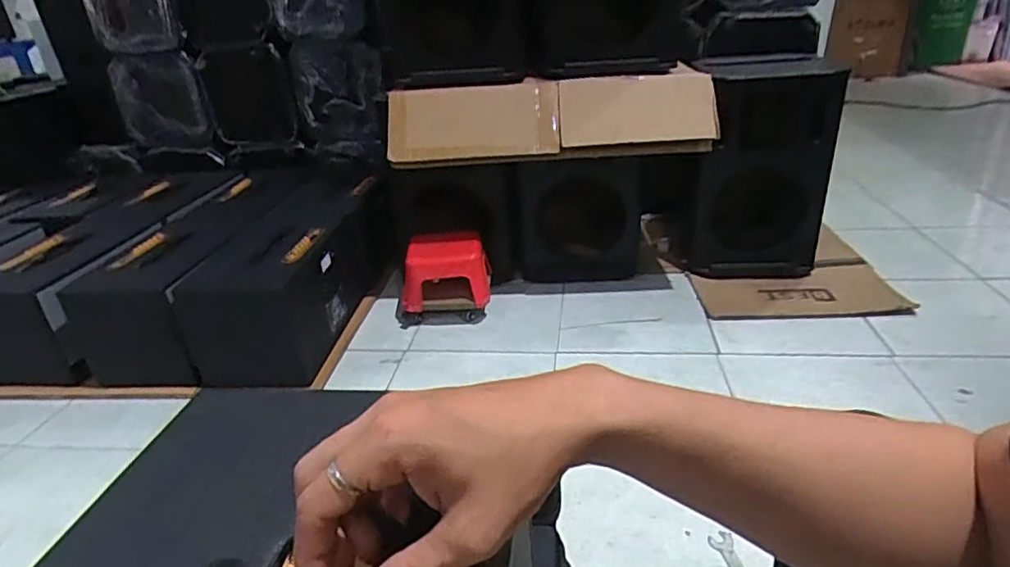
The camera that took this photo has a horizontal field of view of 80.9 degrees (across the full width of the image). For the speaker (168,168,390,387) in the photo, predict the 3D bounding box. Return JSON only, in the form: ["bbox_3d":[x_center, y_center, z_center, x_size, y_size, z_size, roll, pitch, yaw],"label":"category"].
[{"bbox_3d":[-0.586,0.000,1.614,0.302,0.346,0.513,-1,27,8],"label":"speaker"}]

